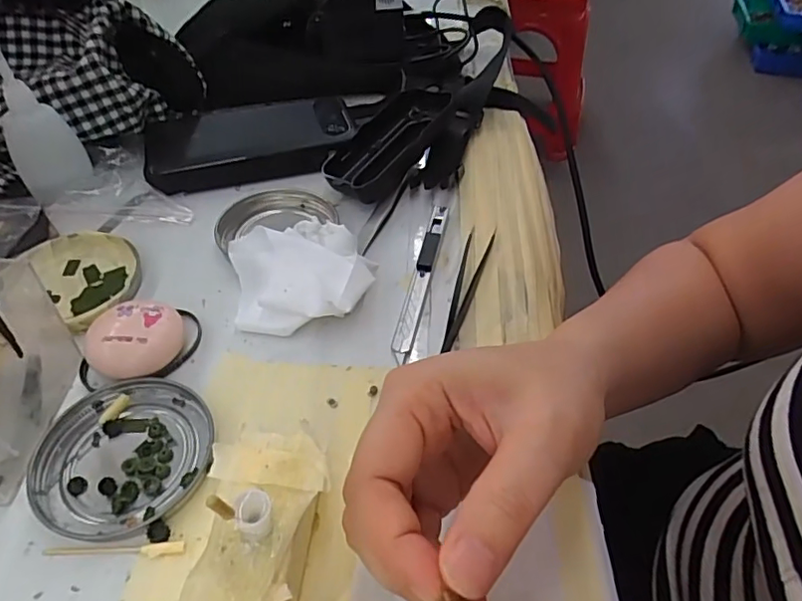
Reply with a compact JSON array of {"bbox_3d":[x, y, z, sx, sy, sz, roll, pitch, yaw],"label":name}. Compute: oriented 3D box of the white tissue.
[{"bbox_3d":[-0.061,-0.018,0.338,0.084,0.026,0.077,-3,47,-4],"label":"white tissue"}]

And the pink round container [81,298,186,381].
[{"bbox_3d":[-0.141,0.022,0.302,0.047,0.023,0.041,-22,51,-20],"label":"pink round container"}]

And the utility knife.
[{"bbox_3d":[0.014,-0.020,0.354,0.012,0.007,0.141,10,48,9],"label":"utility knife"}]

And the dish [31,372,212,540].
[{"bbox_3d":[-0.130,0.072,0.267,0.076,0.009,0.075,0,47,-1],"label":"dish"}]

